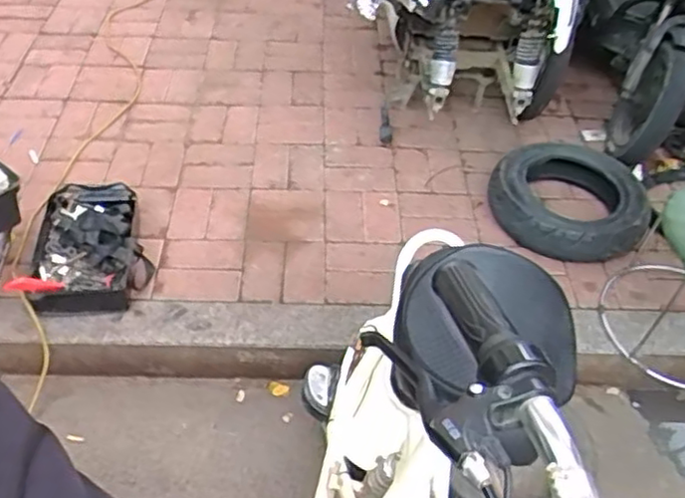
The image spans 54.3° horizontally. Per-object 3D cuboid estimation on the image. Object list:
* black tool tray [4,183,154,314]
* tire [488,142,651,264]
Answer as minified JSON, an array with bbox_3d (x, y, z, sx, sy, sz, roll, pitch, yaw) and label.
[{"bbox_3d":[-0.587,-0.008,1.552,0.275,0.097,0.357,-5,48,-9],"label":"black tool tray"},{"bbox_3d":[0.586,-0.139,1.747,0.392,0.131,0.370,14,47,8],"label":"tire"}]

